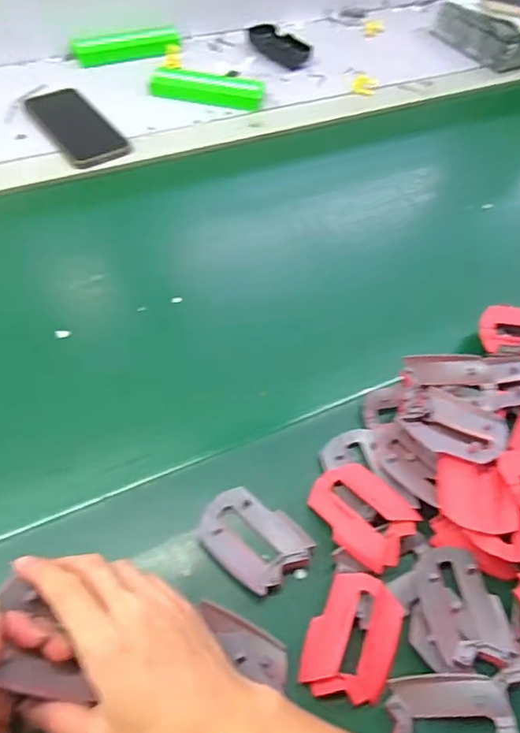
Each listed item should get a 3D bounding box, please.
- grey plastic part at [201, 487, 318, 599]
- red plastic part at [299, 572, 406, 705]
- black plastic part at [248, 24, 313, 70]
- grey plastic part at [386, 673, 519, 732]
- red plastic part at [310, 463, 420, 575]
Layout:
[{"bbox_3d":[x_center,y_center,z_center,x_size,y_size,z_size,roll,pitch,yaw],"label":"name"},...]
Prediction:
[{"bbox_3d":[-0.005,0.128,0.429,0.060,0.015,0.080,-36,64,-26],"label":"grey plastic part"},{"bbox_3d":[0.066,0.185,0.390,0.057,0.013,0.082,24,56,12],"label":"red plastic part"},{"bbox_3d":[0.026,-0.505,0.887,0.057,0.022,0.118,-36,64,-26],"label":"black plastic part"},{"bbox_3d":[0.126,0.232,0.368,0.078,0.014,0.055,2,54,-3],"label":"grey plastic part"},{"bbox_3d":[0.078,0.113,0.437,0.061,0.015,0.080,-35,64,-26],"label":"red plastic part"}]

